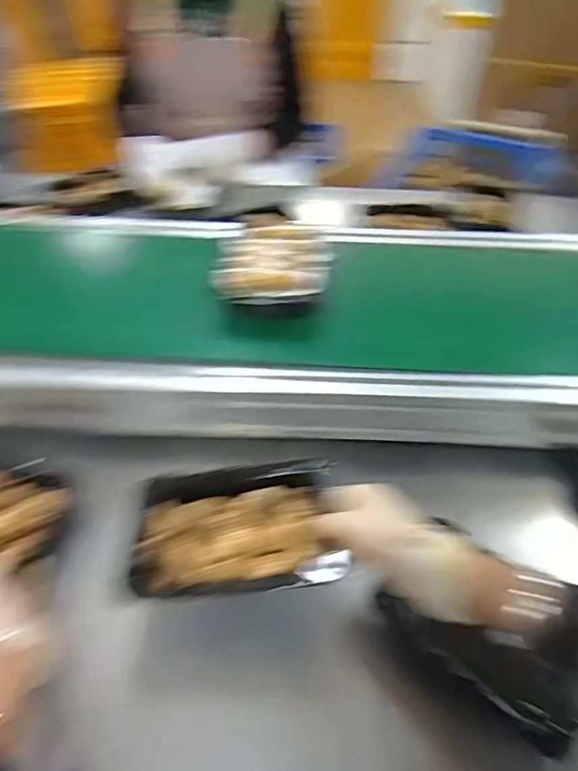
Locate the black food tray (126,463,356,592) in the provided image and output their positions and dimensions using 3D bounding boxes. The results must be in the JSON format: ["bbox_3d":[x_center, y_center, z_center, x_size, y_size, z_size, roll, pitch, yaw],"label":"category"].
[{"bbox_3d":[-0.046,0.126,0.450,0.178,0.037,0.119,0,47,-2],"label":"black food tray"}]

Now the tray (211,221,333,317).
[{"bbox_3d":[-0.018,-0.146,0.592,0.135,0.039,0.154,0,47,-2],"label":"tray"}]

